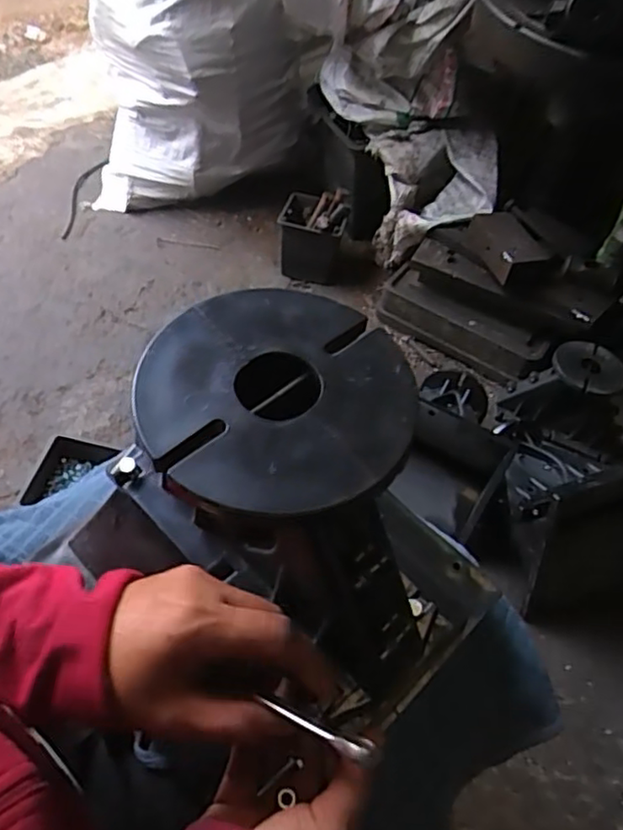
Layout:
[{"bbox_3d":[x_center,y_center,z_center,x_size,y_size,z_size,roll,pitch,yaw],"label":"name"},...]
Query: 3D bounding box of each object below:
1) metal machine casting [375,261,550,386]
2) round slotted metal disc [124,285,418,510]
[{"bbox_3d":[0.291,-0.183,1.234,0.321,0.044,0.143,29,100,13],"label":"metal machine casting"},{"bbox_3d":[-0.015,-0.011,0.263,0.112,0.010,0.107,4,51,-5],"label":"round slotted metal disc"}]

